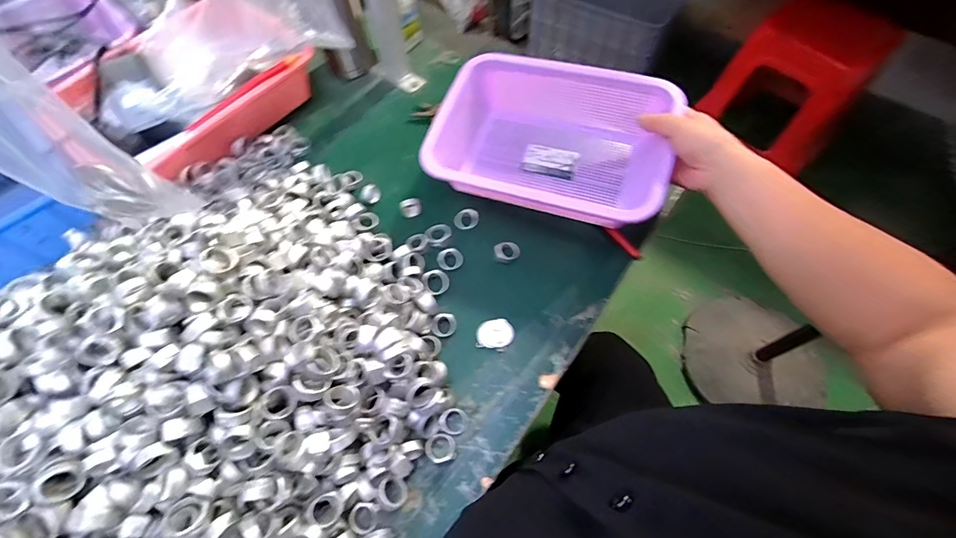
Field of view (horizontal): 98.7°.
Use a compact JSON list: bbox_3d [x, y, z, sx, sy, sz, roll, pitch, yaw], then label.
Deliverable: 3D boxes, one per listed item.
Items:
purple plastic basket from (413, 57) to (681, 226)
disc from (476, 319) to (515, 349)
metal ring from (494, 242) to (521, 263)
[{"bbox_3d":[0.090,-0.148,0.489,0.248,0.097,0.179,22,65,12],"label":"purple plastic basket"},{"bbox_3d":[0.018,0.069,0.440,0.040,0.005,0.030,-4,62,0],"label":"disc"},{"bbox_3d":[0.035,-0.022,0.481,0.030,0.011,0.023,-26,64,-12],"label":"metal ring"}]

